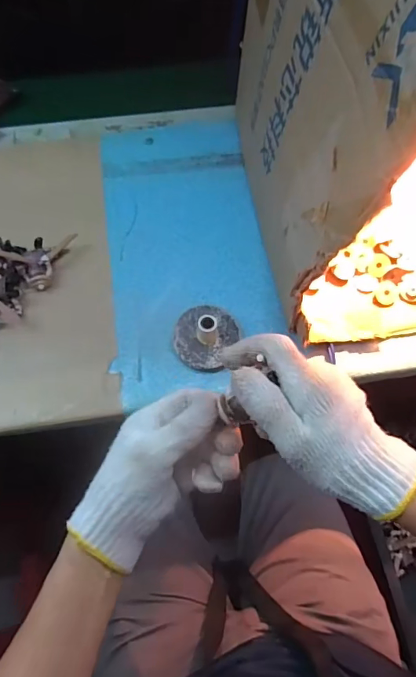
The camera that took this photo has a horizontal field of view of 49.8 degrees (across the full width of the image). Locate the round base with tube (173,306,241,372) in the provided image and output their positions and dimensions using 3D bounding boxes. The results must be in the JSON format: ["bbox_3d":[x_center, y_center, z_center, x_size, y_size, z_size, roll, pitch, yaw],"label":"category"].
[{"bbox_3d":[-0.002,-0.006,0.515,0.075,0.049,0.079,1,68,-1],"label":"round base with tube"}]

